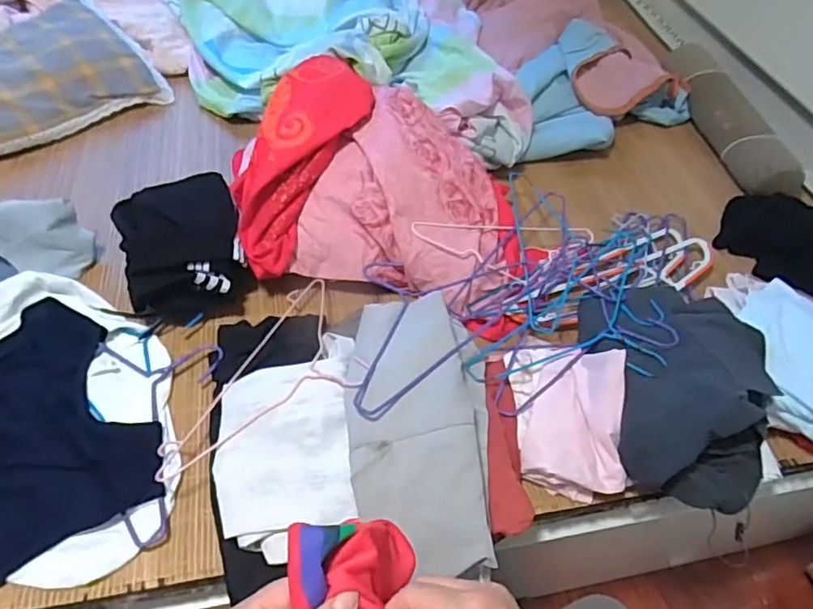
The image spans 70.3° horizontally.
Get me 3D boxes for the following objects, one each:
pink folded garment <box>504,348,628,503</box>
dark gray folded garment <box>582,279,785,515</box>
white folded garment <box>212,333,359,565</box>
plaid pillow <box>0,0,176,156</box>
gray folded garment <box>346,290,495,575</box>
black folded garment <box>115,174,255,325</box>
[{"bbox_3d":[0.211,0.135,0.765,0.136,0.084,0.207,5,50,-1],"label":"pink folded garment"},{"bbox_3d":[0.375,0.102,0.776,0.237,0.134,0.318,7,50,0],"label":"dark gray folded garment"},{"bbox_3d":[-0.148,0.155,0.697,0.161,0.042,0.275,0,50,-6],"label":"white folded garment"},{"bbox_3d":[-0.780,-0.429,1.112,0.533,0.112,0.315,-33,60,-28],"label":"plaid pillow"},{"bbox_3d":[0.015,0.133,0.697,0.167,0.053,0.351,1,50,-5],"label":"gray folded garment"},{"bbox_3d":[-0.338,-0.101,0.874,0.171,0.121,0.226,-15,54,-17],"label":"black folded garment"}]

